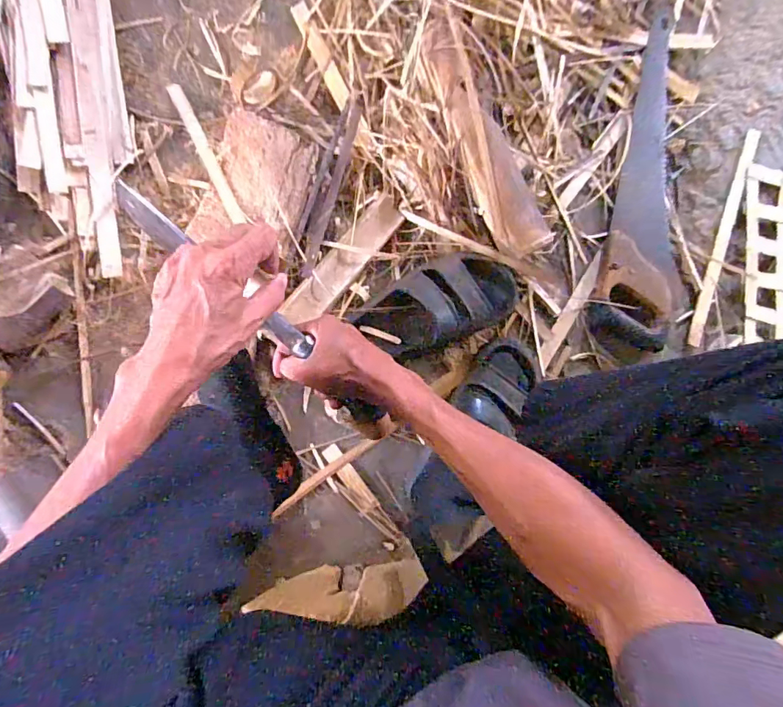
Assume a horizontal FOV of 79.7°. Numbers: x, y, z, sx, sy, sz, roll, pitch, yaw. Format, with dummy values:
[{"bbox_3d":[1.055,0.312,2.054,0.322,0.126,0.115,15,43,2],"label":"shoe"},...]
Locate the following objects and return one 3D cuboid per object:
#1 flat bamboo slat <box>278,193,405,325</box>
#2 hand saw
[{"bbox_3d":[-0.060,-0.119,0.608,0.047,0.015,0.205,44,81,-28],"label":"flat bamboo slat"},{"bbox_3d":[0.391,-0.243,0.675,0.129,0.020,0.460,14,87,-5],"label":"hand saw"}]

